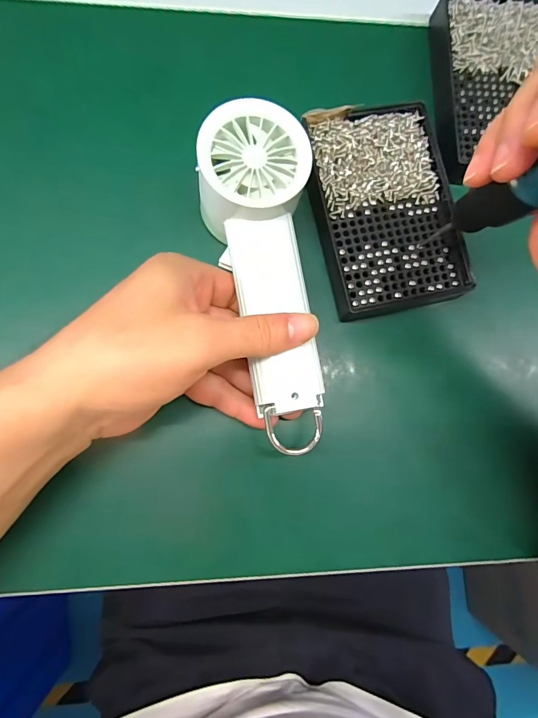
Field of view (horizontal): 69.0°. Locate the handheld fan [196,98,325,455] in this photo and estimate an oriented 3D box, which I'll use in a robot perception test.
[{"bbox_3d":[0.000,-0.044,0.228,0.059,0.035,0.191,-9,88,-6],"label":"handheld fan"}]

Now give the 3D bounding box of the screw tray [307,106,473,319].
[{"bbox_3d":[0.078,-0.103,0.267,0.090,0.019,0.137,-13,85,-7],"label":"screw tray"}]

